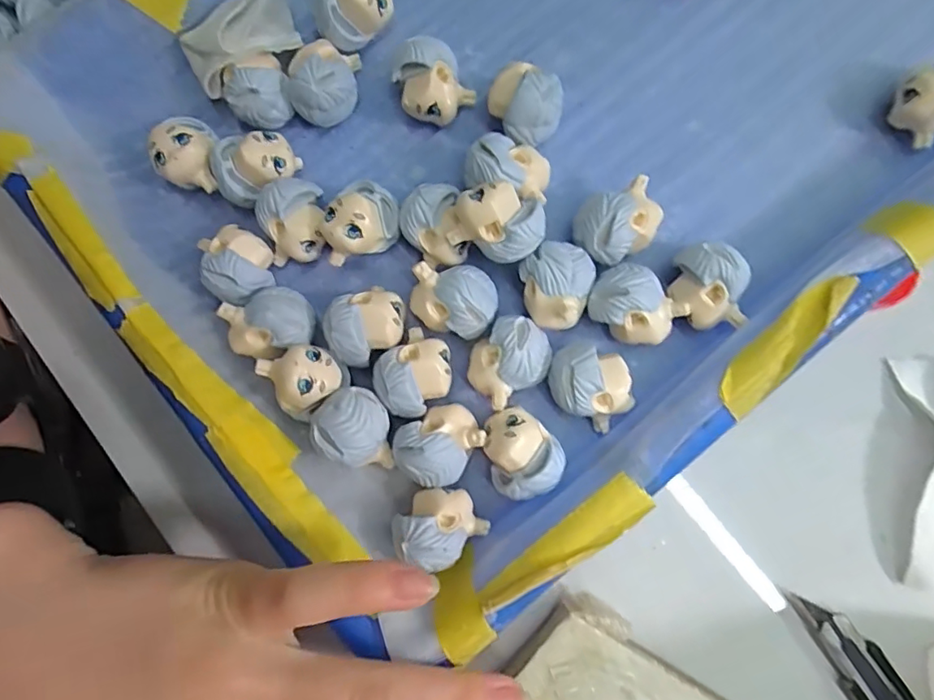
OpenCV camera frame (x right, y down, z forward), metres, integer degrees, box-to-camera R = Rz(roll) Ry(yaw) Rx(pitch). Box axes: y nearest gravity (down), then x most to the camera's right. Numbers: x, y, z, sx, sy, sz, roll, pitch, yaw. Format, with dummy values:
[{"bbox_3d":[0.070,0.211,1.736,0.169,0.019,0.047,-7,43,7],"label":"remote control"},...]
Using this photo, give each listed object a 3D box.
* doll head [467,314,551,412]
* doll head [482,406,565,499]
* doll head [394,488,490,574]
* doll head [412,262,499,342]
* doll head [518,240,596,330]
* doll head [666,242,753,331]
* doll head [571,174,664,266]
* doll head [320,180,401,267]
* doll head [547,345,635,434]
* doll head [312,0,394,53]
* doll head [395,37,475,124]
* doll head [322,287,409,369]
[{"bbox_3d":[0.014,0.003,0.178,0.028,0.018,0.021,-42,82,0],"label":"doll head"},{"bbox_3d":[0.018,0.033,0.176,0.022,0.017,0.027,-17,82,3],"label":"doll head"},{"bbox_3d":[-0.009,0.056,0.173,0.024,0.020,0.023,-1,83,5],"label":"doll head"},{"bbox_3d":[-0.004,-0.016,0.183,0.028,0.019,0.022,14,85,7],"label":"doll head"},{"bbox_3d":[0.028,-0.021,0.180,0.023,0.016,0.026,17,85,7],"label":"doll head"},{"bbox_3d":[0.076,-0.020,0.177,0.022,0.019,0.024,-6,83,5],"label":"doll head"},{"bbox_3d":[0.050,-0.041,0.181,0.028,0.019,0.021,-26,82,2],"label":"doll head"},{"bbox_3d":[-0.037,-0.044,0.187,0.027,0.024,0.020,-23,82,2],"label":"doll head"},{"bbox_3d":[0.039,0.011,0.176,0.027,0.018,0.022,28,87,8],"label":"doll head"},{"bbox_3d":[-0.041,-0.122,0.195,0.028,0.021,0.017,-38,82,0],"label":"doll head"},{"bbox_3d":[-0.013,-0.092,0.191,0.023,0.024,0.022,-1,83,5],"label":"doll head"},{"bbox_3d":[-0.033,-0.008,0.184,0.027,0.020,0.021,-40,82,0],"label":"doll head"}]

